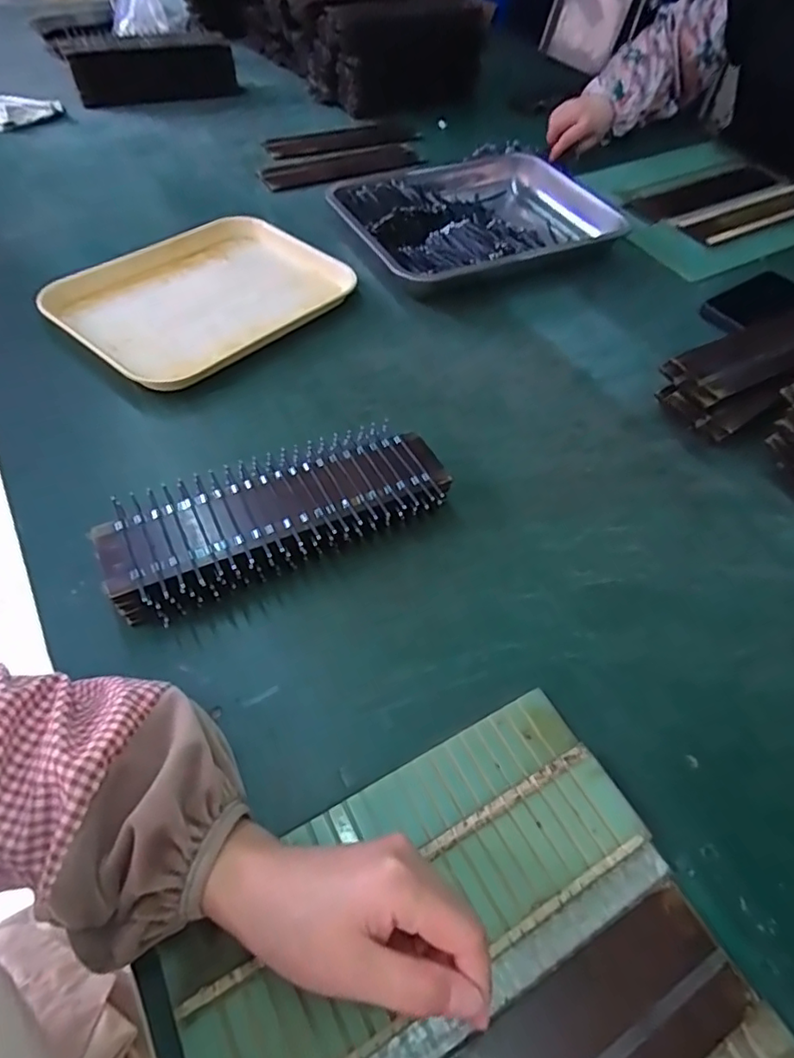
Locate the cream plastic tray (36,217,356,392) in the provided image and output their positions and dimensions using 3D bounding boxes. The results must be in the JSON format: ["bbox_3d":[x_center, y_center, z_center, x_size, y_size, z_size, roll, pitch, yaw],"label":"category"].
[{"bbox_3d":[-0.215,-0.267,0.649,0.219,0.026,0.296,35,58,22],"label":"cream plastic tray"}]

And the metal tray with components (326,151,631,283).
[{"bbox_3d":[0.119,-0.426,0.788,0.372,0.045,0.270,-19,55,-17],"label":"metal tray with components"}]

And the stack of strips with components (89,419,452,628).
[{"bbox_3d":[-0.098,-0.017,0.466,0.270,0.042,0.128,-23,56,-19],"label":"stack of strips with components"}]

